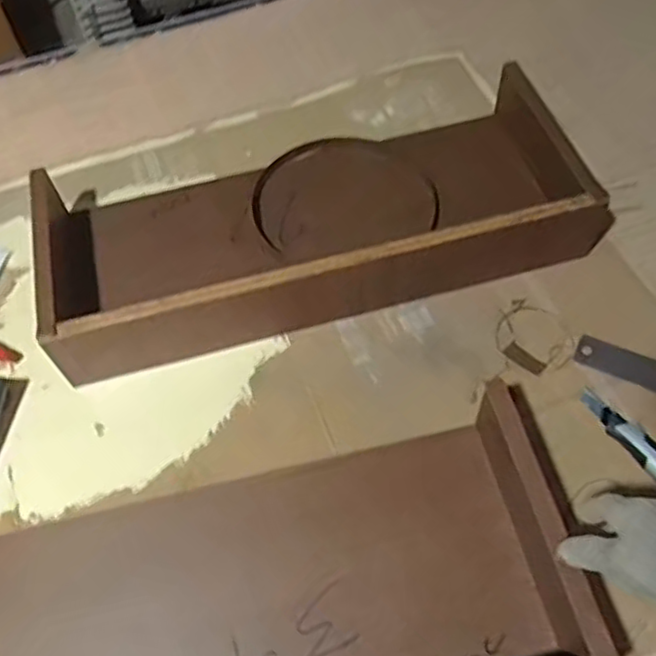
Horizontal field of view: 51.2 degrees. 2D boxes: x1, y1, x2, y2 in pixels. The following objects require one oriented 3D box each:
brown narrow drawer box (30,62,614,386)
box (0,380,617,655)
[{"bbox_3d":[-0.028,-0.165,0.939,0.717,0.119,0.332,-13,58,-6],"label":"brown narrow drawer box"},{"bbox_3d":[-0.126,0.271,0.666,0.695,0.121,0.305,-10,58,-2],"label":"box"}]

